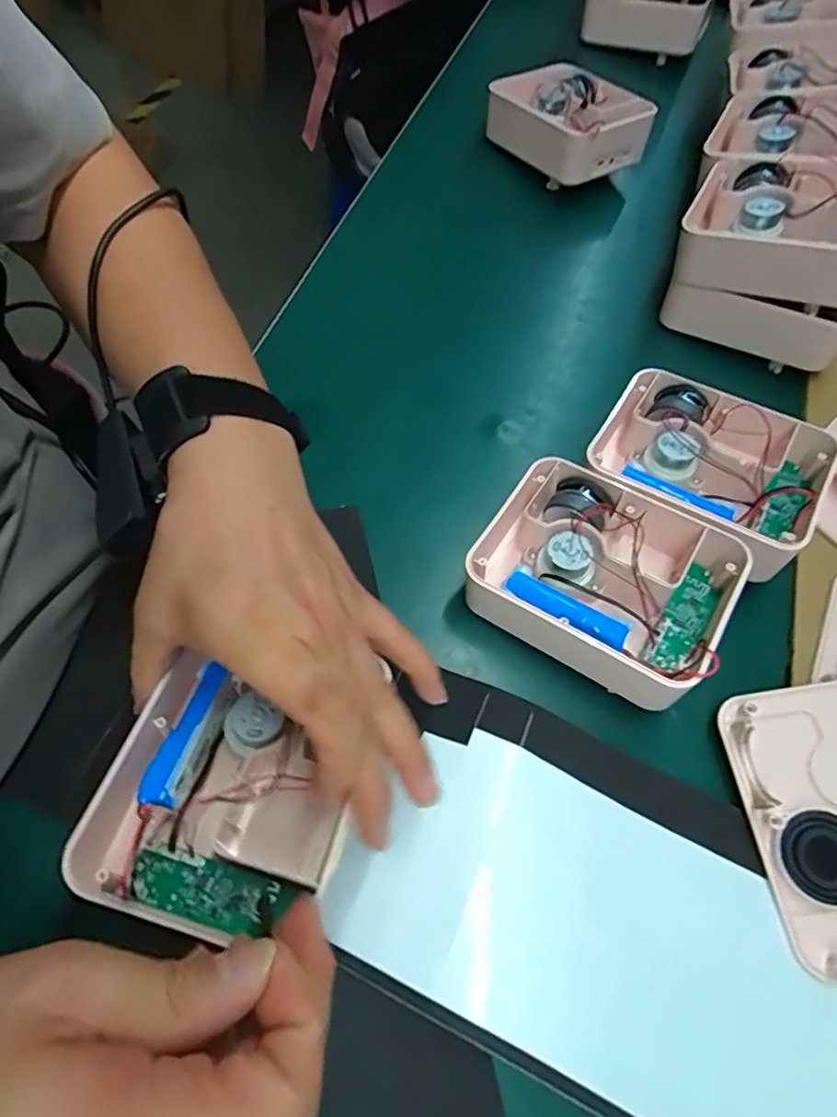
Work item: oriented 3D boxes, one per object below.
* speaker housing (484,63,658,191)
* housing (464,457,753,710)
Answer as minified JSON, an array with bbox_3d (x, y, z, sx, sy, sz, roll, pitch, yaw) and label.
[{"bbox_3d":[0.133,-0.388,0.523,0.101,0.047,0.128,-30,72,-20],"label":"speaker housing"},{"bbox_3d":[0.099,0.008,0.320,0.133,0.052,0.102,32,67,7],"label":"housing"}]

